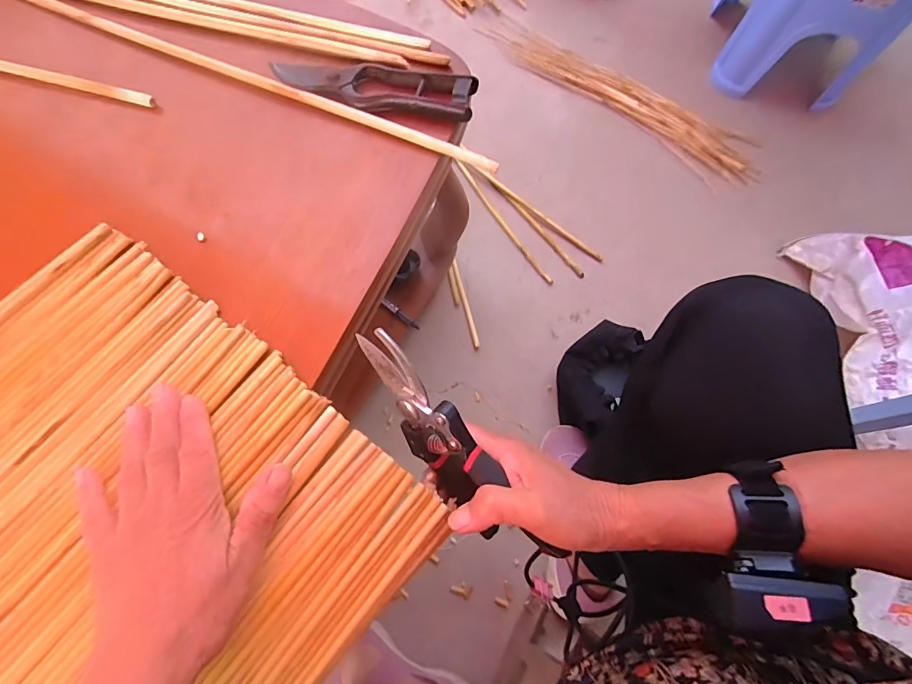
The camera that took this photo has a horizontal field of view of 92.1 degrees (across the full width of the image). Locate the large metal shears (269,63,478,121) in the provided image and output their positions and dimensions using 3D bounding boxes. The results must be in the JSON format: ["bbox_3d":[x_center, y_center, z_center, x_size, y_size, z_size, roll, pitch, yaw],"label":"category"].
[{"bbox_3d":[-0.076,-0.237,0.401,0.187,0.022,0.052,9,73,2],"label":"large metal shears"}]

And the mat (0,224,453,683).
[{"bbox_3d":[-0.309,0.189,0.277,0.367,0.030,0.509,40,76,11],"label":"mat"}]

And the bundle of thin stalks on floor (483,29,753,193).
[{"bbox_3d":[0.347,-0.523,0.936,0.629,0.023,0.119,40,76,11],"label":"bundle of thin stalks on floor"}]

